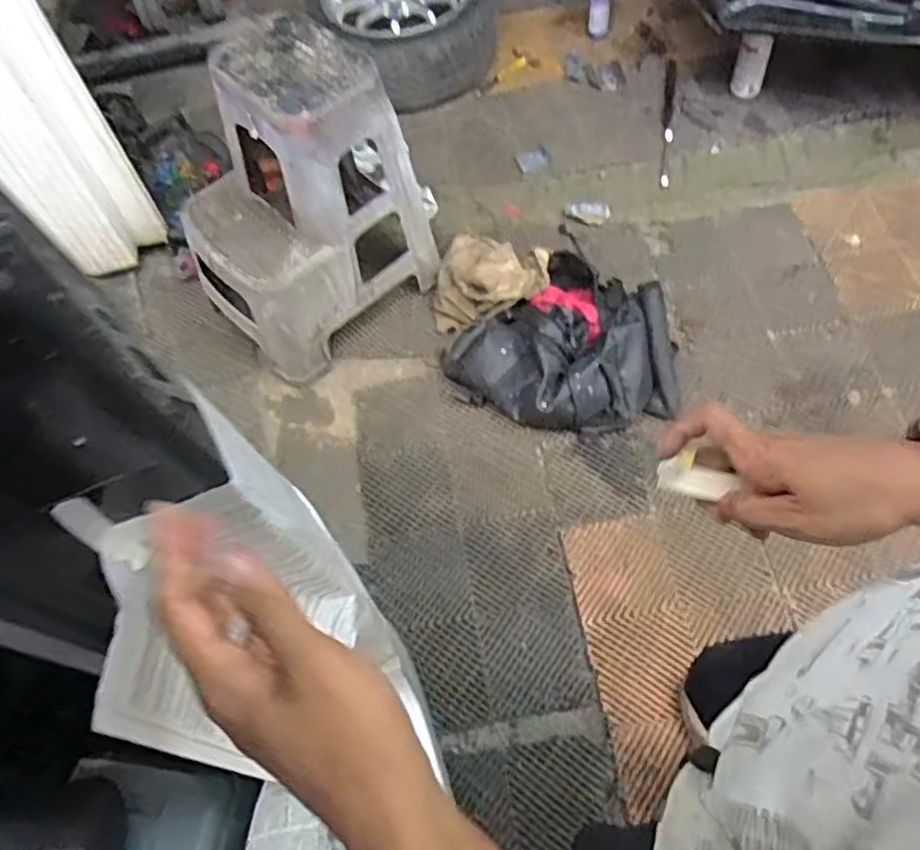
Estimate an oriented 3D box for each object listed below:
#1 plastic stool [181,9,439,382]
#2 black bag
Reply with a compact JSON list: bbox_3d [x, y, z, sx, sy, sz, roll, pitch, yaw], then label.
[{"bbox_3d":[-0.382,-0.499,1.627,0.477,0.581,0.384,-40,65,-16],"label":"plastic stool"},{"bbox_3d":[0.246,-0.211,1.675,0.537,0.196,0.409,10,62,10],"label":"black bag"}]

